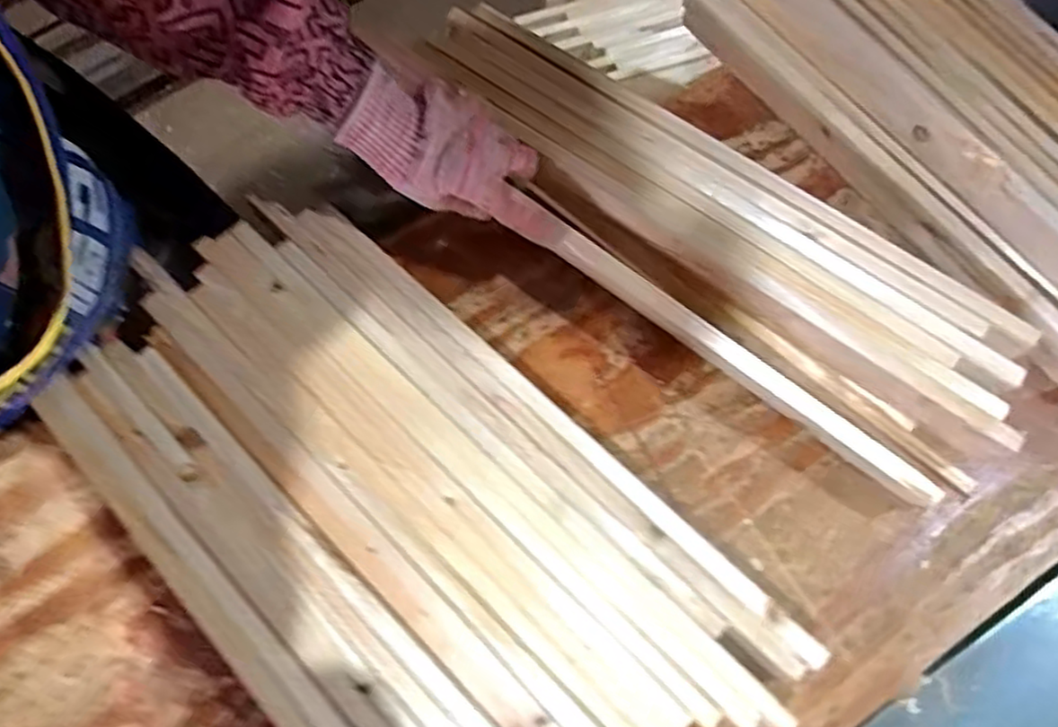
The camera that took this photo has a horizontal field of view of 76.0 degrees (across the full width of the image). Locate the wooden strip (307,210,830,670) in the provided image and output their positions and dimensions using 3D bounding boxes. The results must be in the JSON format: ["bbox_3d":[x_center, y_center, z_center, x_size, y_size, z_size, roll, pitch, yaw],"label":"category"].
[{"bbox_3d":[0.013,0.036,0.498,0.483,0.010,0.019,41,77,12],"label":"wooden strip"}]

